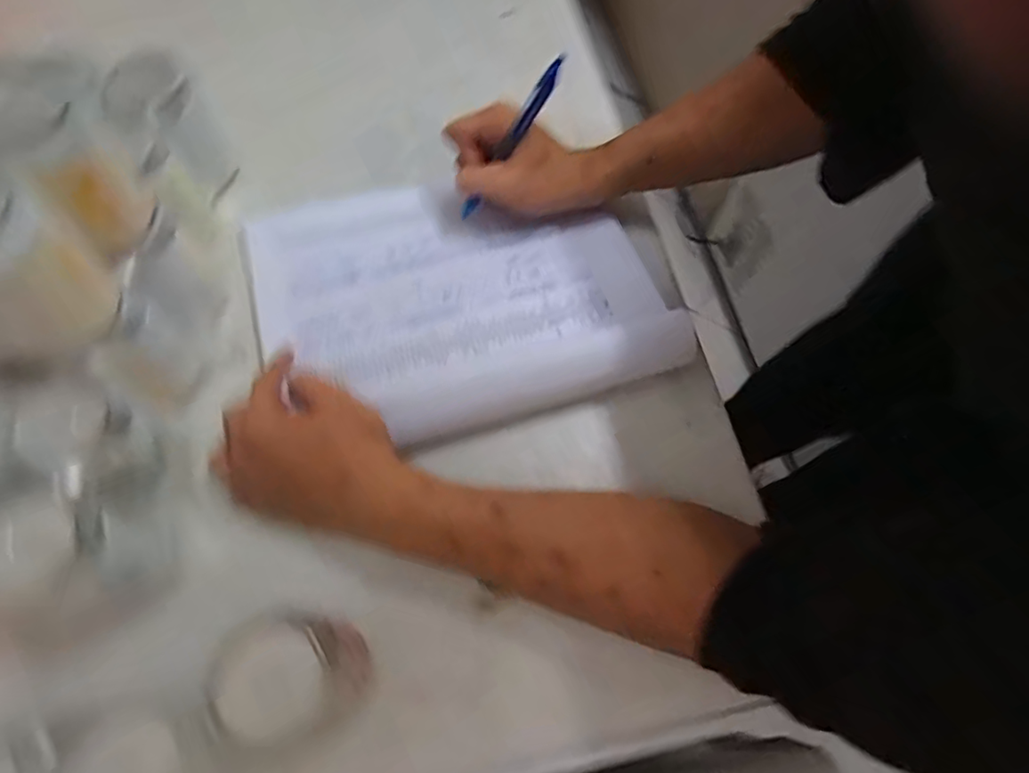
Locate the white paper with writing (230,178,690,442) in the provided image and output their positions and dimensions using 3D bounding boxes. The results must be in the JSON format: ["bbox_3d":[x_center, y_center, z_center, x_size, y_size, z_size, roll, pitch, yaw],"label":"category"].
[{"bbox_3d":[-0.043,-0.076,0.444,0.288,0.036,0.216,-18,71,-6],"label":"white paper with writing"}]

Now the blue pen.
[{"bbox_3d":[-0.004,-0.179,0.429,0.008,0.140,0.014,-16,65,-47],"label":"blue pen"}]

